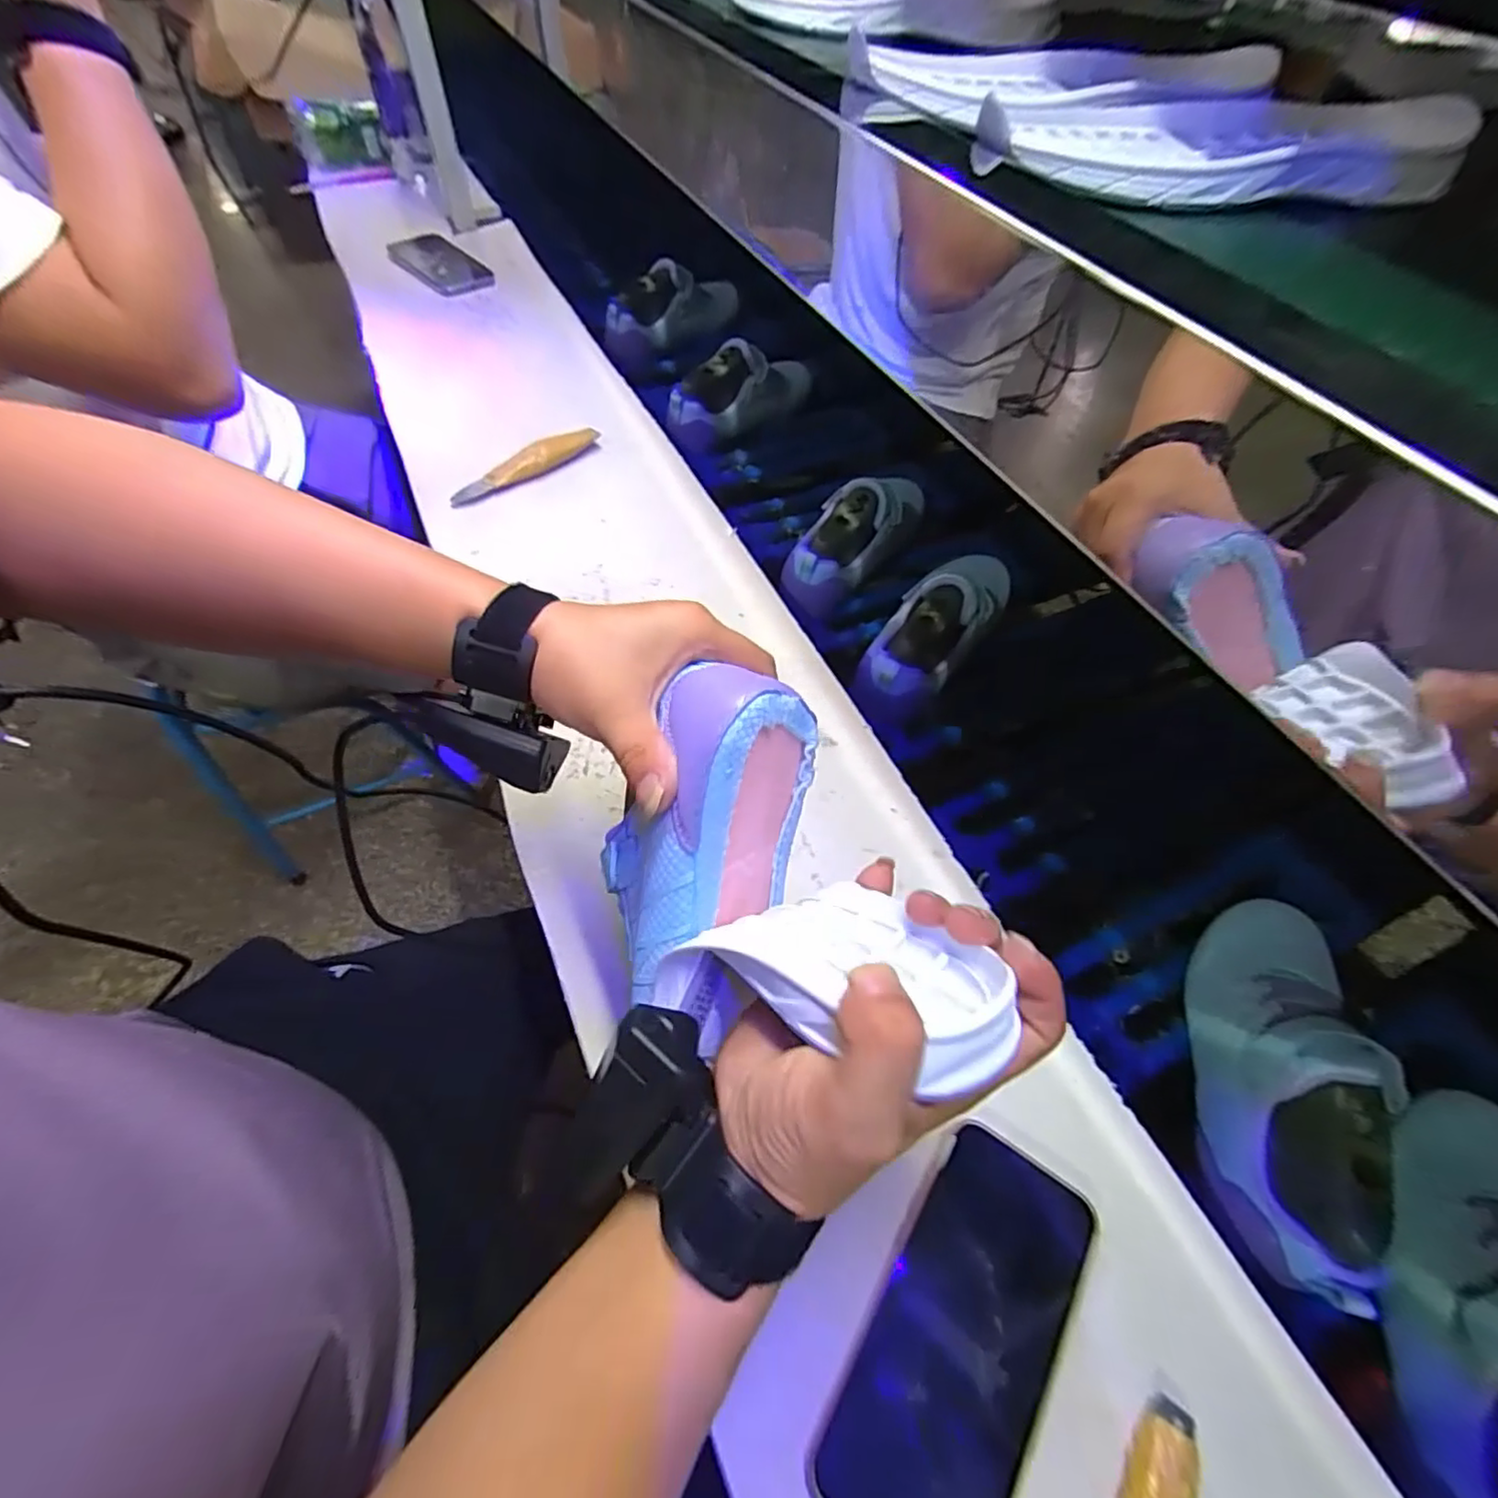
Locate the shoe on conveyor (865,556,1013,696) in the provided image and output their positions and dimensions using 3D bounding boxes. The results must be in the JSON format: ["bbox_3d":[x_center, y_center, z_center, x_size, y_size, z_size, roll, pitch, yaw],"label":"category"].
[{"bbox_3d":[0.156,-0.105,0.566,0.148,0.066,0.079,-44,68,-11],"label":"shoe on conveyor"}]

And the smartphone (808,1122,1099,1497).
[{"bbox_3d":[0.101,0.272,0.296,0.079,0.011,0.162,31,60,16],"label":"smartphone"}]

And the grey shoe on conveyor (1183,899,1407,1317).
[{"bbox_3d":[0.323,0.187,0.383,0.076,0.094,0.225,19,58,9],"label":"grey shoe on conveyor"}]

